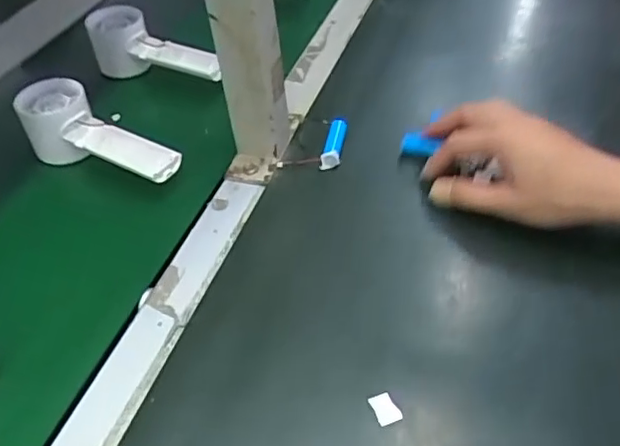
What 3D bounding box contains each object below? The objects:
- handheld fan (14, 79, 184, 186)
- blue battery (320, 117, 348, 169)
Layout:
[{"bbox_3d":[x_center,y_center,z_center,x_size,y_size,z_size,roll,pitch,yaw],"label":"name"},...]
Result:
[{"bbox_3d":[-0.185,-0.073,0.519,0.158,0.050,0.053,26,51,24],"label":"handheld fan"},{"bbox_3d":[0.022,-0.070,0.517,0.016,0.016,0.048,10,59,10],"label":"blue battery"}]

